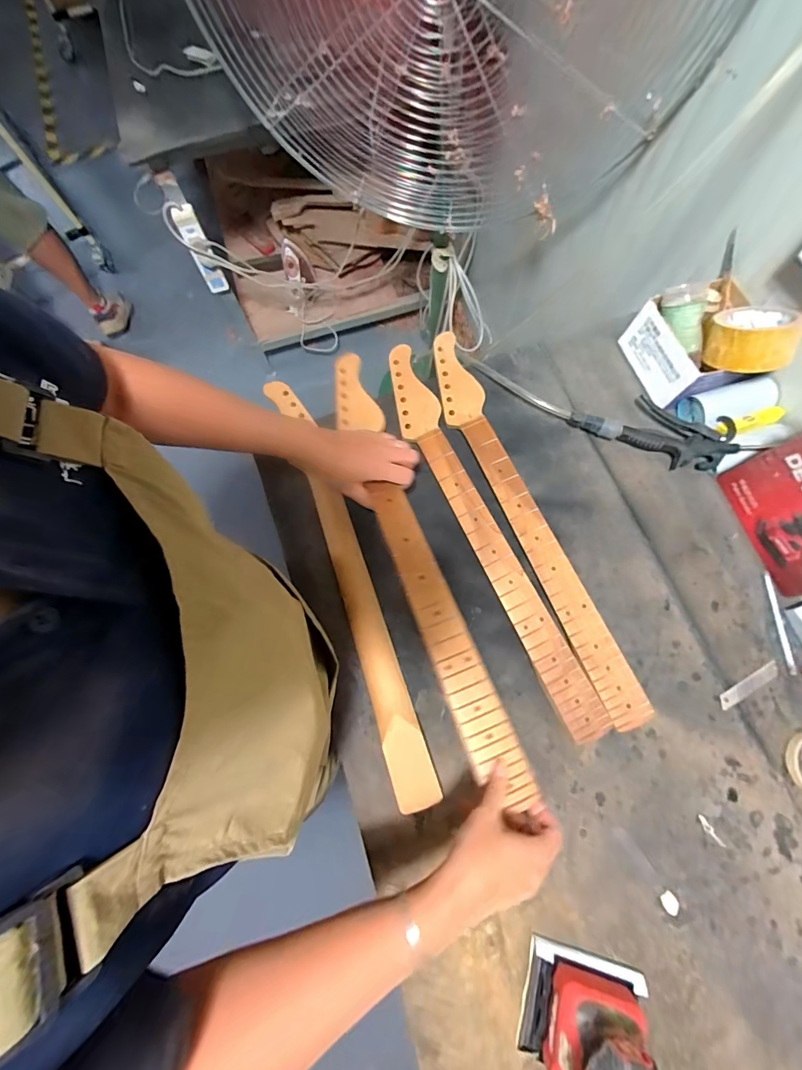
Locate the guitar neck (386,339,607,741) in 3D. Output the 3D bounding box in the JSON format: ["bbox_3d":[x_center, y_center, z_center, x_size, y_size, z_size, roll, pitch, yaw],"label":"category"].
[{"bbox_3d":[0.113,-0.018,0.616,0.070,0.032,0.639,-23,75,-4],"label":"guitar neck"}]

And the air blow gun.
[{"bbox_3d":[0.401,-0.161,0.636,0.262,0.039,0.092,26,77,9],"label":"air blow gun"}]

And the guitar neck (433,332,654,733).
[{"bbox_3d":[0.177,-0.037,0.622,0.067,0.030,0.642,-21,75,-4],"label":"guitar neck"}]

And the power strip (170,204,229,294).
[{"bbox_3d":[-0.551,-0.781,1.142,0.059,0.239,0.043,-23,75,-4],"label":"power strip"}]

